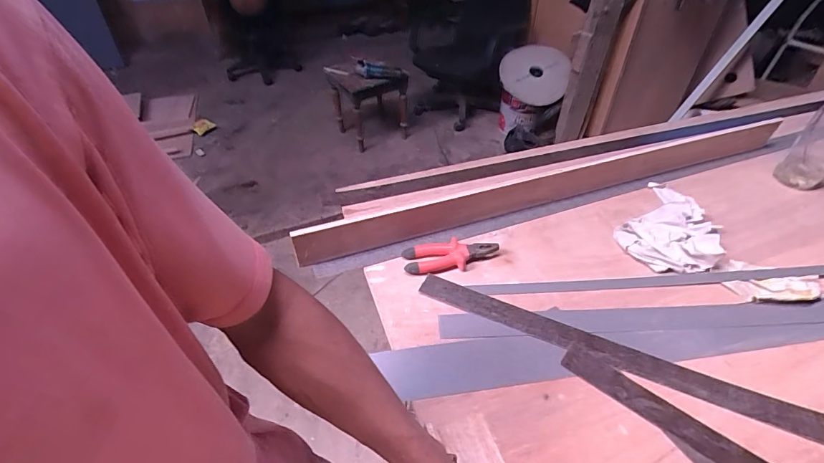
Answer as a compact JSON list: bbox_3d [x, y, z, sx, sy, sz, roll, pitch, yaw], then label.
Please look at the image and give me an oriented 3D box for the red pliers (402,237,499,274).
[{"bbox_3d":[0.071,0.039,0.743,0.170,0.028,0.068,-11,45,-13],"label":"red pliers"}]

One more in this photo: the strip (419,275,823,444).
[{"bbox_3d":[0.287,0.179,0.618,0.580,0.006,0.048,18,46,17],"label":"strip"}]

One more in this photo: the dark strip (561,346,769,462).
[{"bbox_3d":[0.379,0.269,0.525,0.368,0.004,0.048,30,50,27],"label":"dark strip"}]

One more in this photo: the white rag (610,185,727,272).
[{"bbox_3d":[0.524,-0.014,0.796,0.160,0.044,0.266,32,51,29],"label":"white rag"}]

